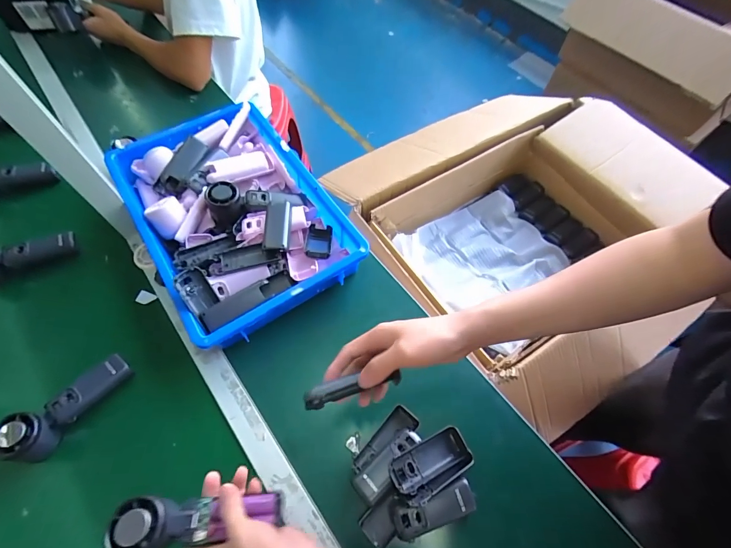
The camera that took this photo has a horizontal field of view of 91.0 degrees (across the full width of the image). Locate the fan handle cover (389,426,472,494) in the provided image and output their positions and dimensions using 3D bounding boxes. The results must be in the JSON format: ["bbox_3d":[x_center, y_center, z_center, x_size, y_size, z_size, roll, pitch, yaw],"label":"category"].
[{"bbox_3d":[0.083,0.245,0.472,0.107,0.015,0.045,-23,65,-14],"label":"fan handle cover"}]

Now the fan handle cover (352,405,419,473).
[{"bbox_3d":[0.025,0.230,0.499,0.104,0.018,0.035,-37,69,-20],"label":"fan handle cover"}]

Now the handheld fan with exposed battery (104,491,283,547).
[{"bbox_3d":[-0.171,0.257,0.376,0.163,0.040,0.051,-1,61,-11],"label":"handheld fan with exposed battery"}]

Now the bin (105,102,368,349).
[{"bbox_3d":[-0.227,-0.104,0.632,0.294,0.092,0.421,-30,67,-18],"label":"bin"}]

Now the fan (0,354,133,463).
[{"bbox_3d":[-0.409,0.180,0.498,0.047,0.063,0.163,41,67,18],"label":"fan"}]

